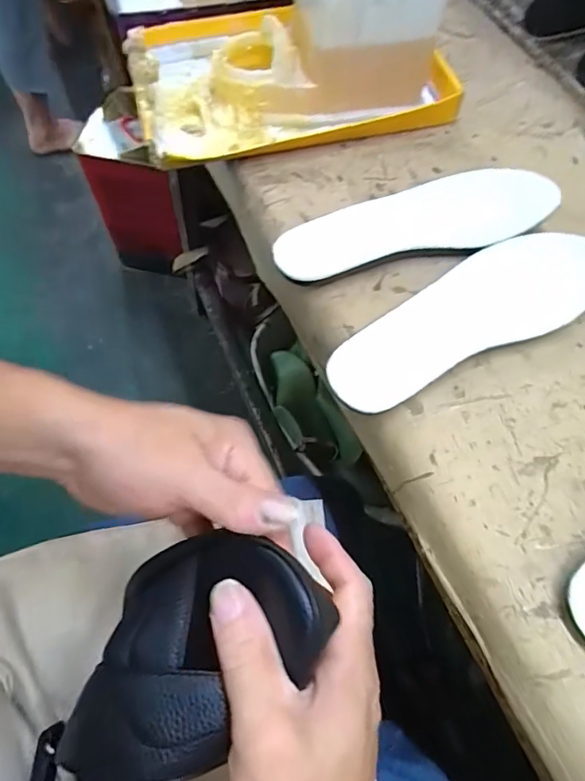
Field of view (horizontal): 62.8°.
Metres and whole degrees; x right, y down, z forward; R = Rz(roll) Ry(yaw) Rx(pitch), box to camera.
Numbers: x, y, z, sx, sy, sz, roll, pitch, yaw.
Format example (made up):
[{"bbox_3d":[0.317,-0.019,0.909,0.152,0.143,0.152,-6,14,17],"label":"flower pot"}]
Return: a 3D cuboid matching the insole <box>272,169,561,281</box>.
[{"bbox_3d":[0.104,-0.146,0.417,0.243,0.027,0.081,-12,64,-6],"label":"insole"}]

